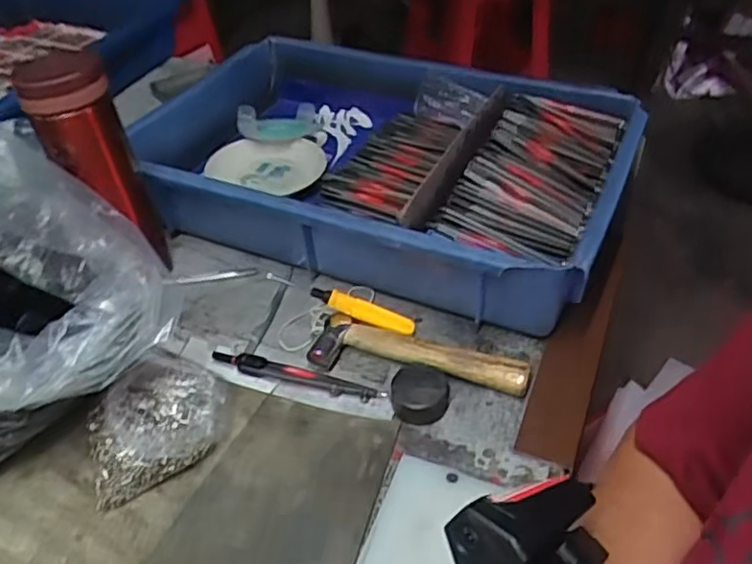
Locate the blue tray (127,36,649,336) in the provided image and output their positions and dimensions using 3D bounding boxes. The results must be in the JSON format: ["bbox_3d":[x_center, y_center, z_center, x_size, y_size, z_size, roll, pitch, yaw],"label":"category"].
[{"bbox_3d":[-0.007,-0.124,0.647,0.464,0.088,0.307,18,45,20],"label":"blue tray"}]

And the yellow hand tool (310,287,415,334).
[{"bbox_3d":[-0.010,0.021,0.514,0.082,0.017,0.012,21,44,-2],"label":"yellow hand tool"}]

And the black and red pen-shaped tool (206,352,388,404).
[{"bbox_3d":[-0.059,0.067,0.488,0.133,0.007,0.017,11,43,14],"label":"black and red pen-shaped tool"}]

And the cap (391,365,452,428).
[{"bbox_3d":[0.030,0.077,0.462,0.038,0.020,0.037,-1,42,1],"label":"cap"}]

